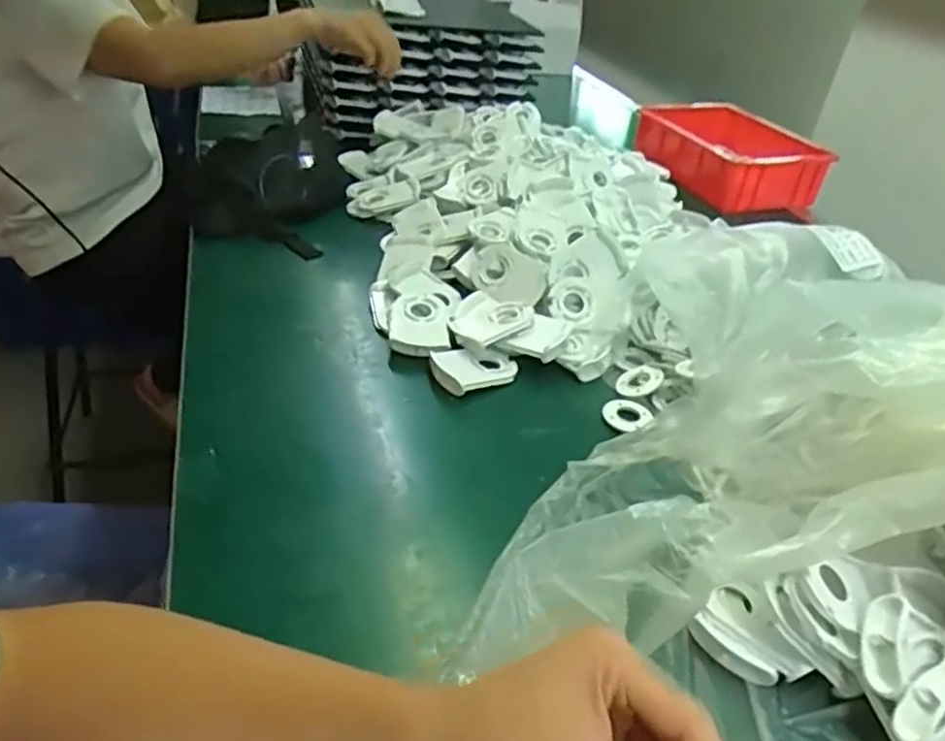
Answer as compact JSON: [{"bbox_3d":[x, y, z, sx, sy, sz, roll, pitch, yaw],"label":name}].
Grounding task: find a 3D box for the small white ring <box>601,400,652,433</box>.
[{"bbox_3d":[0.139,0.041,0.630,0.038,0.011,0.039,4,35,-3],"label":"small white ring"}]

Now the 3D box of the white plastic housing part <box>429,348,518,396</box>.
[{"bbox_3d":[0.001,-0.002,0.655,0.082,0.018,0.054,-16,41,-28],"label":"white plastic housing part"}]

